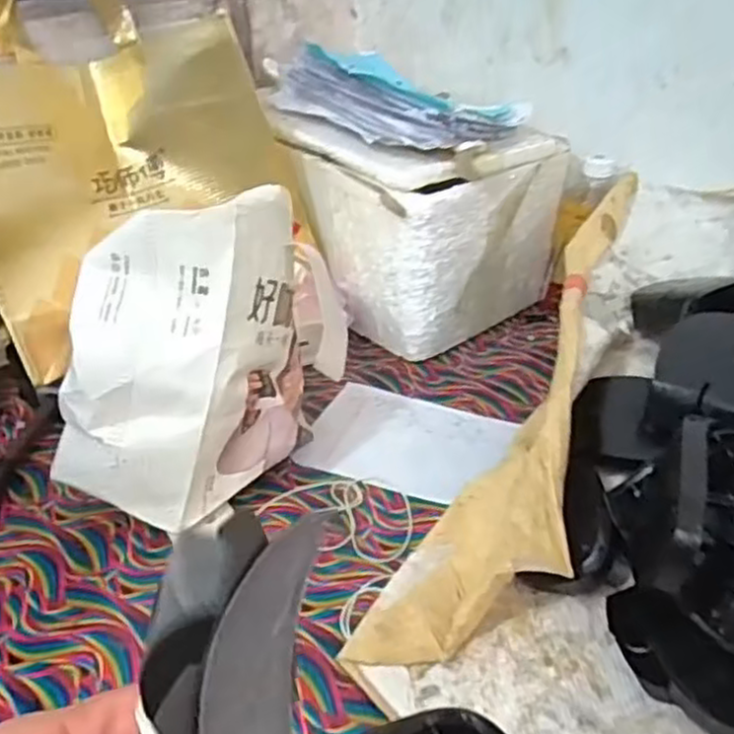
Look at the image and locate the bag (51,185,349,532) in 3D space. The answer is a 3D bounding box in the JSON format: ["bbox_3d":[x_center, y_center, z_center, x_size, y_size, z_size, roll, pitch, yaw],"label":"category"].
[{"bbox_3d":[-0.123,-0.013,0.560,0.104,0.200,0.224,29,43,35],"label":"bag"}]

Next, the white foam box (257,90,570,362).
[{"bbox_3d":[0.052,-0.180,0.846,0.235,0.199,0.255,-26,42,-34],"label":"white foam box"}]

